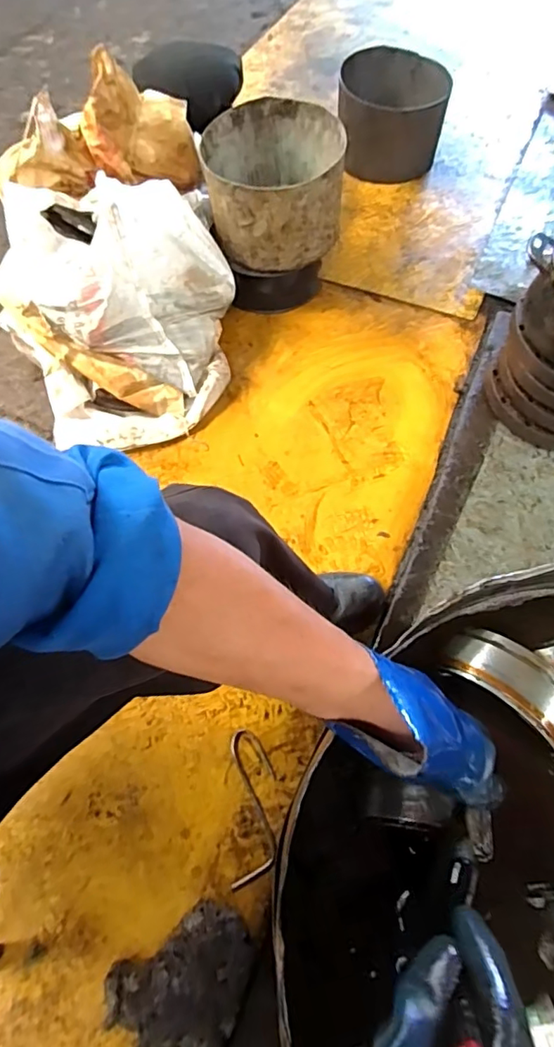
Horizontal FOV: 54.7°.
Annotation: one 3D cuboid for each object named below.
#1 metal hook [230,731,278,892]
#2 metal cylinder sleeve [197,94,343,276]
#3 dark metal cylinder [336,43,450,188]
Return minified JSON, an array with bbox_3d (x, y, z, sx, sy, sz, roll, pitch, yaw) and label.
[{"bbox_3d":[-0.035,0.421,0.801,0.065,0.005,0.206,-4,63,0],"label":"metal hook"},{"bbox_3d":[-0.002,-0.727,1.165,0.283,0.192,0.310,-1,64,2],"label":"metal cylinder sleeve"},{"bbox_3d":[0.303,-1.136,1.483,0.272,0.197,0.314,-1,64,2],"label":"dark metal cylinder"}]

